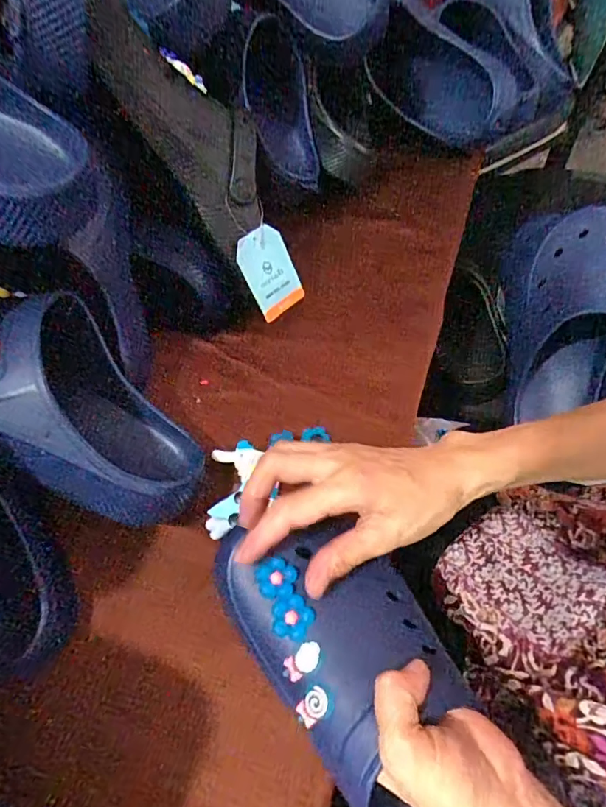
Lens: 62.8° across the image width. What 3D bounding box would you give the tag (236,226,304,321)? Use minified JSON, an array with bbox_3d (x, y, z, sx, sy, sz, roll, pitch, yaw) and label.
[{"bbox_3d":[-0.030,-0.122,0.461,0.049,0.080,0.006,-36,34,-18],"label":"tag"}]

